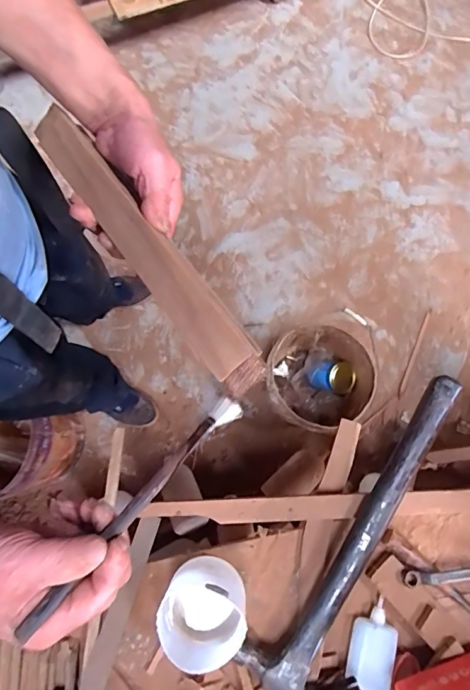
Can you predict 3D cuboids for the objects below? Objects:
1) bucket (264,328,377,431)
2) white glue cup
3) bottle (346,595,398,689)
[{"bbox_3d":[0.208,0.091,1.176,0.244,0.263,0.246,0,77,-1],"label":"bucket"},{"bbox_3d":[-0.035,0.300,0.502,0.090,0.079,0.092,0,77,-1],"label":"white glue cup"},{"bbox_3d":[0.164,0.352,0.518,0.053,0.023,0.093,17,78,3],"label":"bottle"}]

